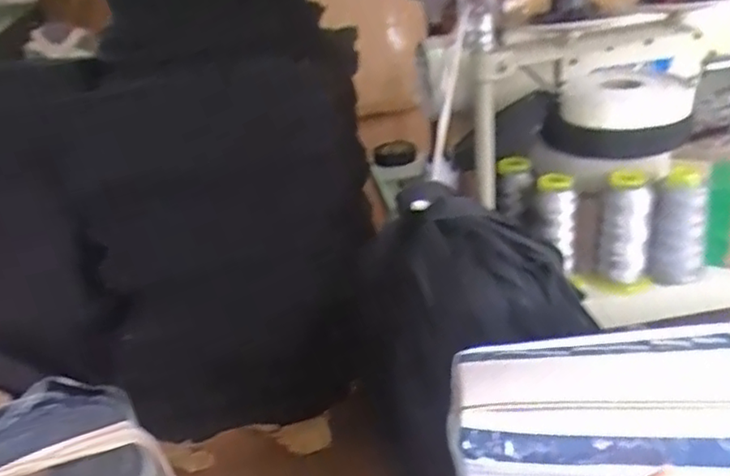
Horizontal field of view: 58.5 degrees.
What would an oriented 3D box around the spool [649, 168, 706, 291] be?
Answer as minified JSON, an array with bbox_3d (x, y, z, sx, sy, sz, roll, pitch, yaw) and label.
[{"bbox_3d":[0.318,-0.009,0.656,0.052,0.107,0.042,11,32,31],"label":"spool"}]

